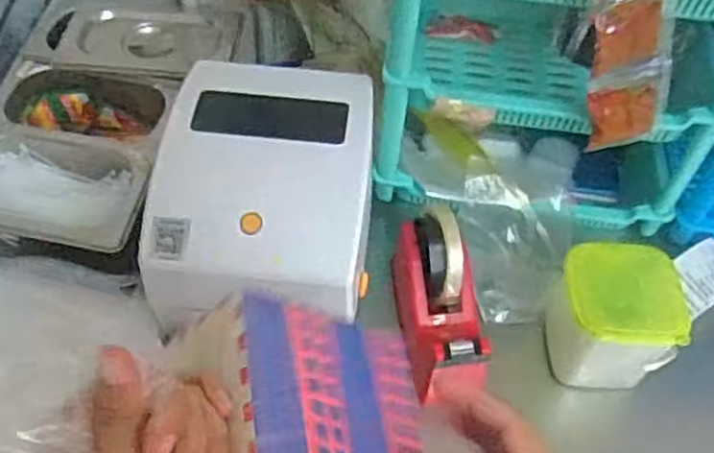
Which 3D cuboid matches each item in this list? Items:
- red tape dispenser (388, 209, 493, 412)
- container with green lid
[{"bbox_3d":[0.073,0.067,0.668,0.067,0.091,0.157,-7,55,-9],"label":"red tape dispenser"},{"bbox_3d":[0.216,0.087,0.657,0.102,0.113,0.097,2,54,-2],"label":"container with green lid"}]

